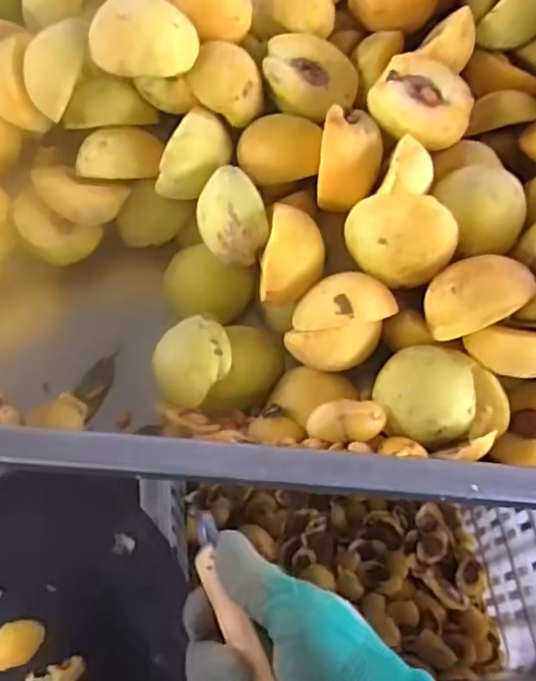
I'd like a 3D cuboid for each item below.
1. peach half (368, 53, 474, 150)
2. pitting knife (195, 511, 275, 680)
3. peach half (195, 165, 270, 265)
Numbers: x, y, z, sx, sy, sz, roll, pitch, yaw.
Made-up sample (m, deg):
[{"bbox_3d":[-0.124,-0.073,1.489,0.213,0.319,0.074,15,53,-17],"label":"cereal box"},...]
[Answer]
[{"bbox_3d":[0.105,-0.164,0.428,0.066,0.025,0.075,19,64,9],"label":"peach half"},{"bbox_3d":[-0.011,0.141,0.300,0.018,0.010,0.129,-23,53,-12],"label":"pitting knife"},{"bbox_3d":[-0.021,-0.083,0.426,0.046,0.031,0.062,-11,94,19],"label":"peach half"}]

